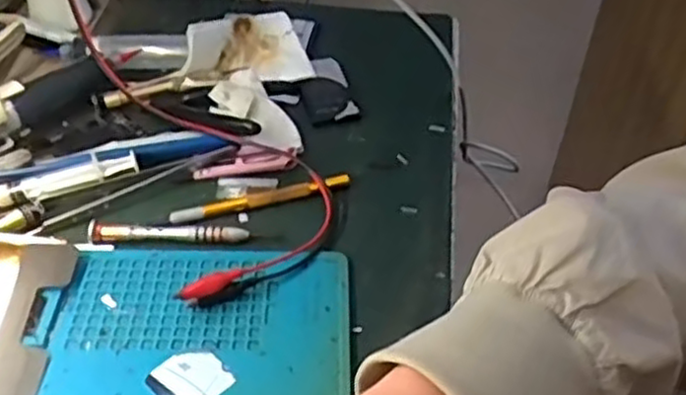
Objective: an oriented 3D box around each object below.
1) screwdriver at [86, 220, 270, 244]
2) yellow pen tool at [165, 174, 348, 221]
[{"bbox_3d":[-0.100,0.020,0.443,0.104,0.008,0.015,0,43,-4],"label":"screwdriver"},{"bbox_3d":[-0.052,-0.001,0.468,0.114,0.009,0.012,-11,45,-15],"label":"yellow pen tool"}]

